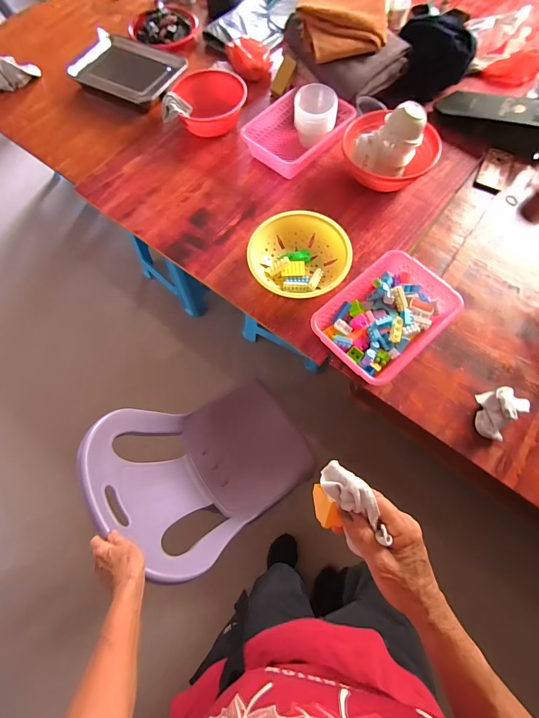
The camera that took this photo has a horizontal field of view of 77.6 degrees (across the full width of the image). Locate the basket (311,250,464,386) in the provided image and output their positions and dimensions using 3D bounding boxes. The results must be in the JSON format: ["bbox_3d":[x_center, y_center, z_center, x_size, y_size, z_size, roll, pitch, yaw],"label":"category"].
[{"bbox_3d":[0.268,-0.095,0.782,0.312,0.077,0.223,-40,73,-11],"label":"basket"}]

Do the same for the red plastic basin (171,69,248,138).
[{"bbox_3d":[-0.180,-0.806,1.057,0.208,0.073,0.217,-1,70,3],"label":"red plastic basin"}]

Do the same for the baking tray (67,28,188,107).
[{"bbox_3d":[-0.483,-0.998,1.159,0.401,0.044,0.251,28,74,12],"label":"baking tray"}]

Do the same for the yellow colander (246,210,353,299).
[{"bbox_3d":[0.075,-0.264,0.857,0.244,0.068,0.213,4,70,4],"label":"yellow colander"}]

